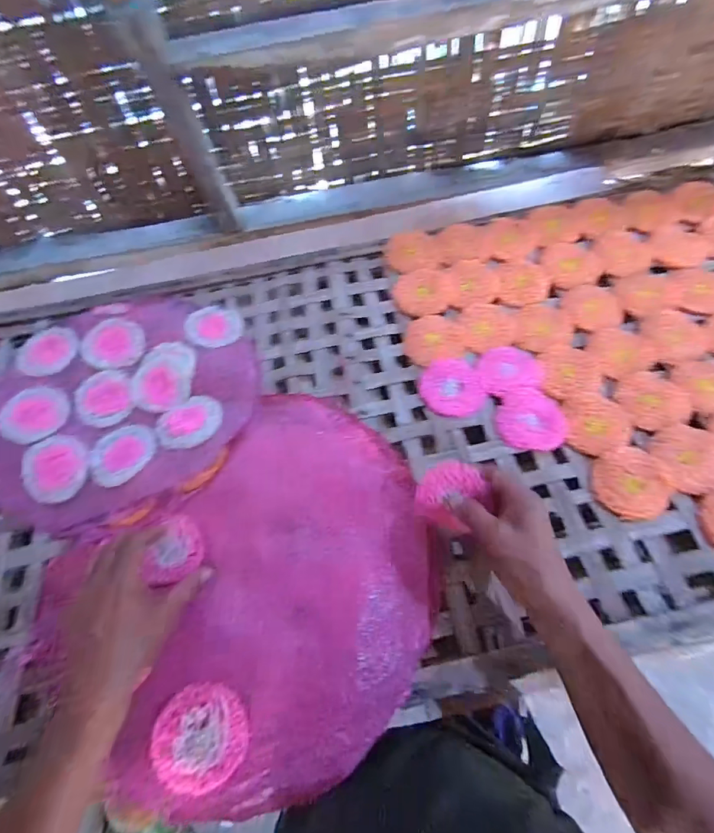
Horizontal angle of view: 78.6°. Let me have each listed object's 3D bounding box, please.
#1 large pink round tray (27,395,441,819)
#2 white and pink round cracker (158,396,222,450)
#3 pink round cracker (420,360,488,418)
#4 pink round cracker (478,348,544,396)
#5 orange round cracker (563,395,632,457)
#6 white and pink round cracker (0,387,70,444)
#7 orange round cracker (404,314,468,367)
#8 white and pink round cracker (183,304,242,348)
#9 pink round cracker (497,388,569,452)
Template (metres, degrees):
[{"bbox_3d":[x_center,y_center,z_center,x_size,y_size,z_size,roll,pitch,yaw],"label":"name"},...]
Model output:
[{"bbox_3d":[-0.095,0.168,0.441,0.380,0.030,0.329,-41,67,-17],"label":"large pink round tray"},{"bbox_3d":[-0.202,0.008,0.531,0.068,0.014,0.075,38,72,21],"label":"white and pink round cracker"},{"bbox_3d":[0.117,-0.037,0.542,0.073,0.005,0.084,-20,63,-6],"label":"pink round cracker"},{"bbox_3d":[0.193,-0.060,0.550,0.078,0.004,0.069,-11,62,-1],"label":"pink round cracker"},{"bbox_3d":[0.283,0.008,0.510,0.073,0.004,0.077,-2,63,4],"label":"orange round cracker"},{"bbox_3d":[-0.408,-0.005,0.550,0.086,0.008,0.076,36,55,19],"label":"white and pink round cracker"},{"bbox_3d":[0.101,-0.103,0.578,0.073,0.008,0.077,-11,62,-1],"label":"orange round cracker"},{"bbox_3d":[-0.201,-0.126,0.604,0.078,0.014,0.073,-2,63,4],"label":"white and pink round cracker"},{"bbox_3d":[0.209,0.002,0.520,0.077,0.007,0.076,-2,63,4],"label":"pink round cracker"}]

